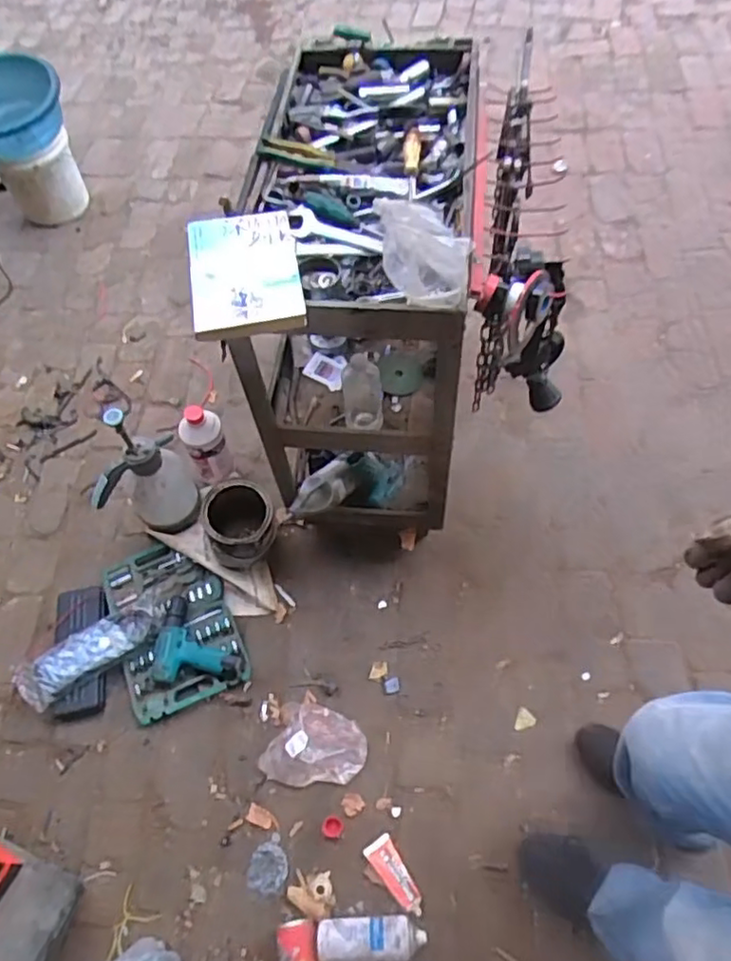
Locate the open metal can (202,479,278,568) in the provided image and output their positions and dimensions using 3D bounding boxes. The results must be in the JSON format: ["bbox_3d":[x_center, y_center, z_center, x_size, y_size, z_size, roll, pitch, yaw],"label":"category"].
[{"bbox_3d":[-0.272,0.087,1.358,0.148,0.131,0.165,7,62,9],"label":"open metal can"}]

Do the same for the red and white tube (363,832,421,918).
[{"bbox_3d":[0.056,0.706,1.136,0.052,0.016,0.131,-36,64,-14],"label":"red and white tube"}]

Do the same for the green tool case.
[{"bbox_3d":[-0.409,0.295,1.345,0.238,0.054,0.358,-23,61,-8],"label":"green tool case"}]

